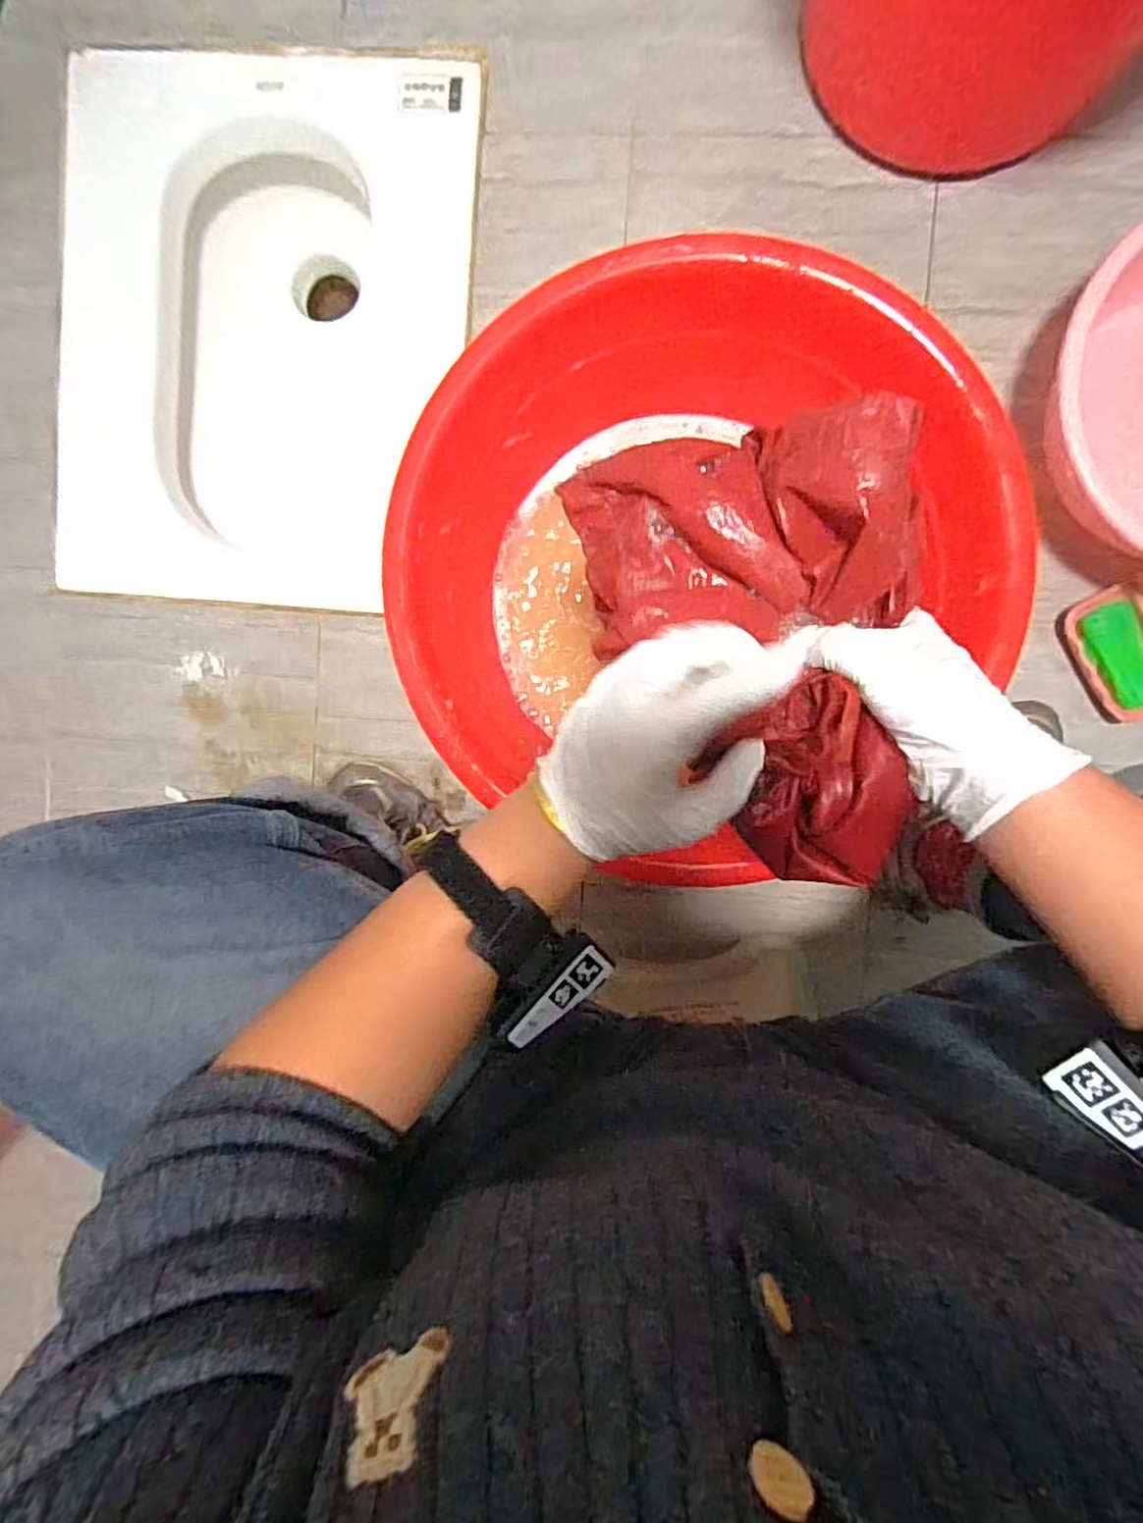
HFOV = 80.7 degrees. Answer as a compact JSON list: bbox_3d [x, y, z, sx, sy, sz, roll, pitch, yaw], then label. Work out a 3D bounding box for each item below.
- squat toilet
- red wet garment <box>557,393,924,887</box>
[{"bbox_3d":[-0.312,-0.452,0.776,0.417,0.201,0.527,3,94,3],"label":"squat toilet"},{"bbox_3d":[0.095,-0.049,0.332,0.147,0.077,0.240,-13,92,4],"label":"red wet garment"}]

